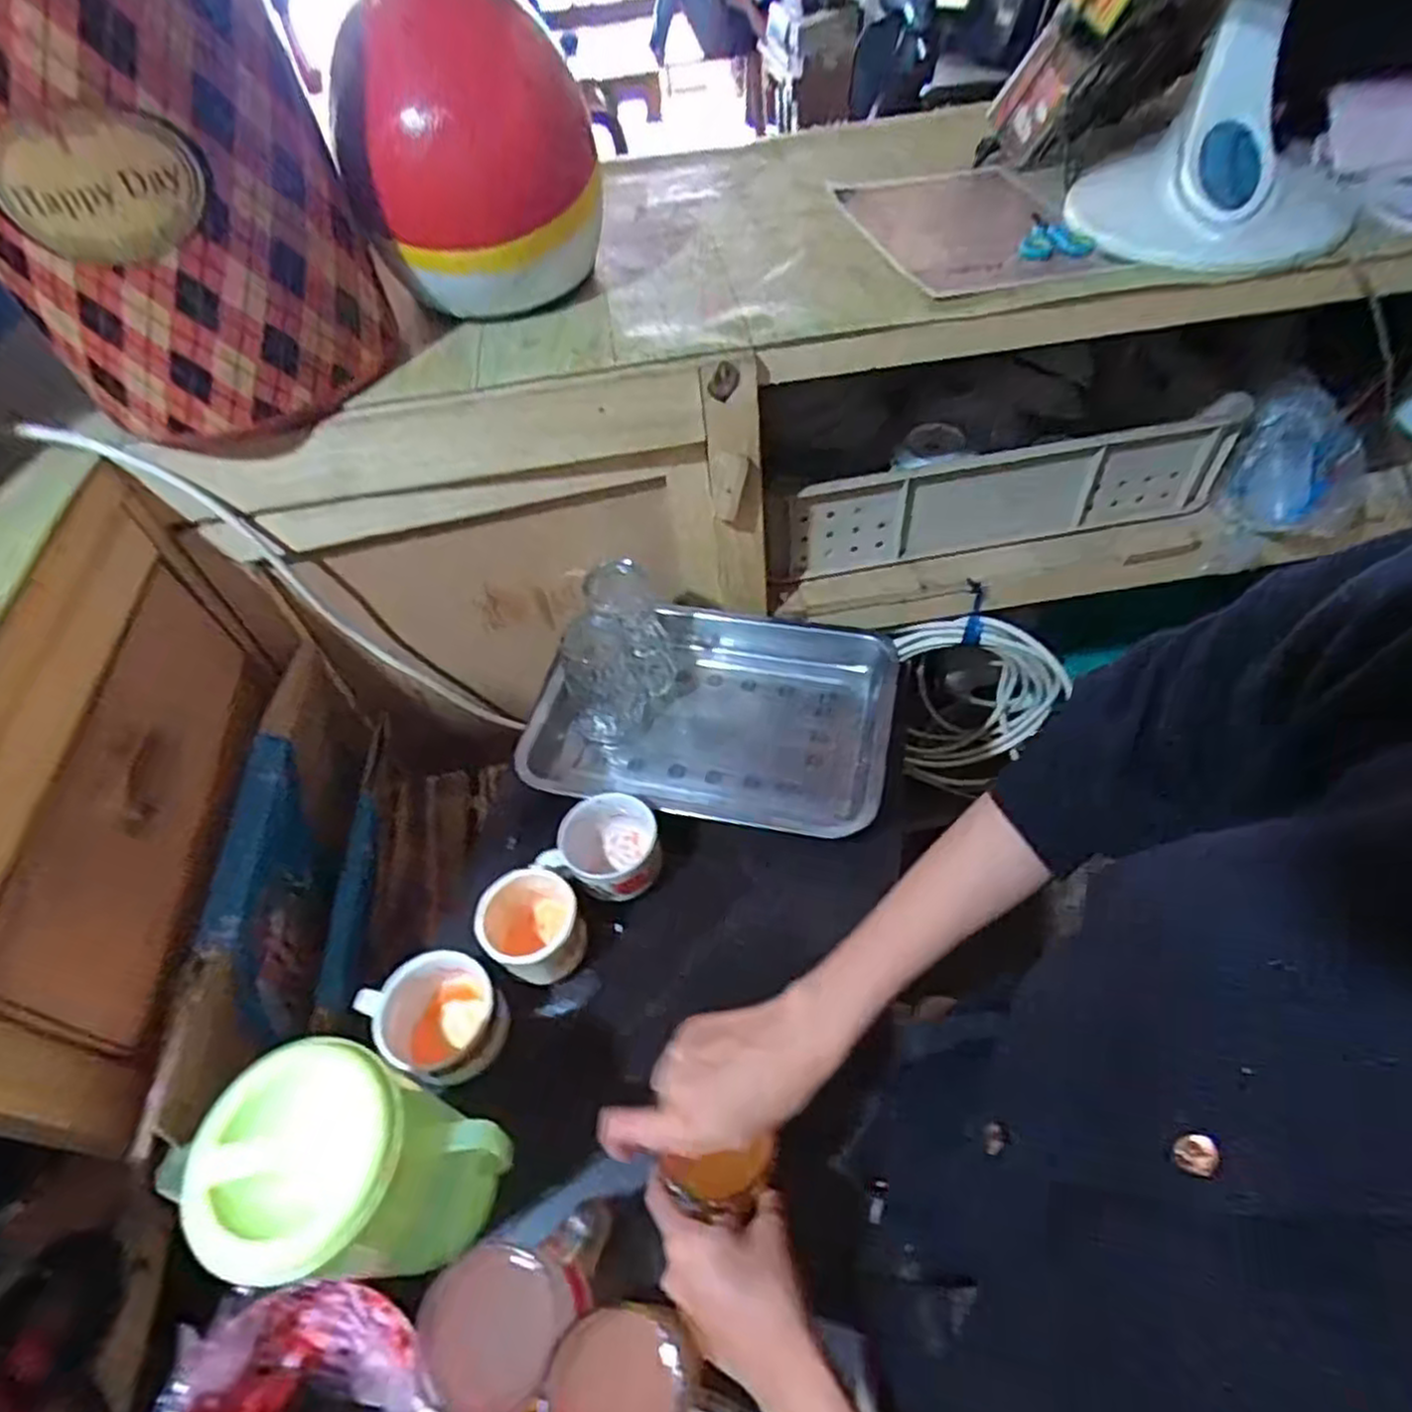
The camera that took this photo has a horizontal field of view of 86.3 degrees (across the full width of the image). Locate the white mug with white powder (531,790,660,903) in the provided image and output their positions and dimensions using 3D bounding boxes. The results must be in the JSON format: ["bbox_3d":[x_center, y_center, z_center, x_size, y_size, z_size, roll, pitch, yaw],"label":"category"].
[{"bbox_3d":[-0.087,0.129,0.668,0.096,0.066,0.077,6,55,10],"label":"white mug with white powder"}]

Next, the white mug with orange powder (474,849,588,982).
[{"bbox_3d":[-0.143,0.181,0.627,0.078,0.072,0.093,-17,54,-7],"label":"white mug with orange powder"}]

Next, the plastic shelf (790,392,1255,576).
[{"bbox_3d":[0.389,-0.270,0.932,0.579,0.143,0.048,-13,54,-4],"label":"plastic shelf"}]

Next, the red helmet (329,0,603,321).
[{"bbox_3d":[-0.232,-0.515,0.710,0.191,0.226,0.202,34,63,26],"label":"red helmet"}]

